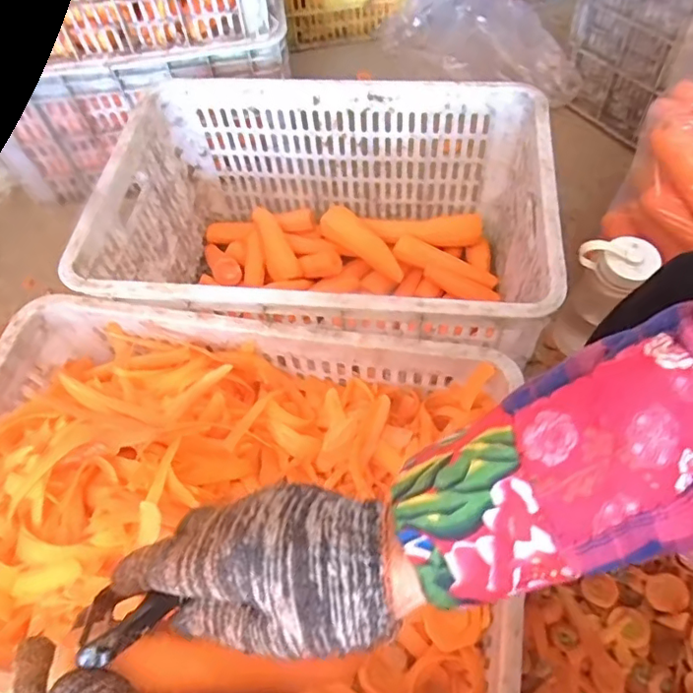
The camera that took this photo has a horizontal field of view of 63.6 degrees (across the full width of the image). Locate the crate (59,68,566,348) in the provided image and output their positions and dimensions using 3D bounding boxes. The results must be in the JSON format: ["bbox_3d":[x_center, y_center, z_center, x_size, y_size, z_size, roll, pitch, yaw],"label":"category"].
[{"bbox_3d":[-0.024,-0.135,0.743,0.503,0.265,0.343,4,59,6],"label":"crate"}]

